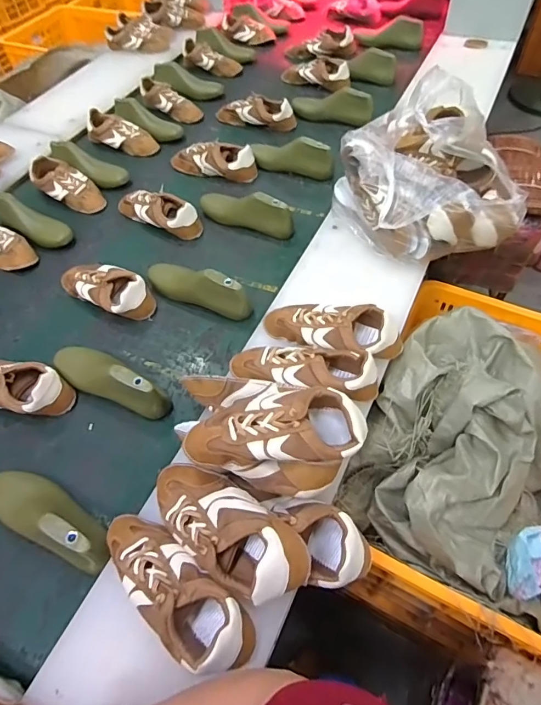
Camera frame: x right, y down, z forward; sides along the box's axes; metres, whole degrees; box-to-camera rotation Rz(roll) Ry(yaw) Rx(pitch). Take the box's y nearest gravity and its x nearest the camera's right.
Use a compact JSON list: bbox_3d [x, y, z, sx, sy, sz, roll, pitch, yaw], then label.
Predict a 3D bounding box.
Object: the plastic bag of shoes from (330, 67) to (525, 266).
[{"bbox_3d":[0.296,-0.368,0.878,0.306,0.201,0.322,-4,57,2],"label":"plastic bag of shoes"}]

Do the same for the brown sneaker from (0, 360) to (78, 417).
[{"bbox_3d":[-0.469,0.058,0.793,0.231,0.073,0.094,14,58,14],"label":"brown sneaker"}]

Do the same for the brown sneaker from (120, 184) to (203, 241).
[{"bbox_3d":[-0.271,-0.337,1.059,0.227,0.070,0.081,28,62,21],"label":"brown sneaker"}]

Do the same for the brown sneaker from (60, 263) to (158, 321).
[{"bbox_3d":[-0.348,-0.137,0.924,0.228,0.067,0.090,23,60,19],"label":"brown sneaker"}]

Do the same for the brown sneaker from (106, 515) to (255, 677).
[{"bbox_3d":[-0.124,0.285,0.538,0.235,0.071,0.084,33,65,22],"label":"brown sneaker"}]

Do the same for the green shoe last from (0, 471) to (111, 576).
[{"bbox_3d":[-0.332,0.239,0.646,0.243,0.090,0.077,26,62,20],"label":"green shoe last"}]

